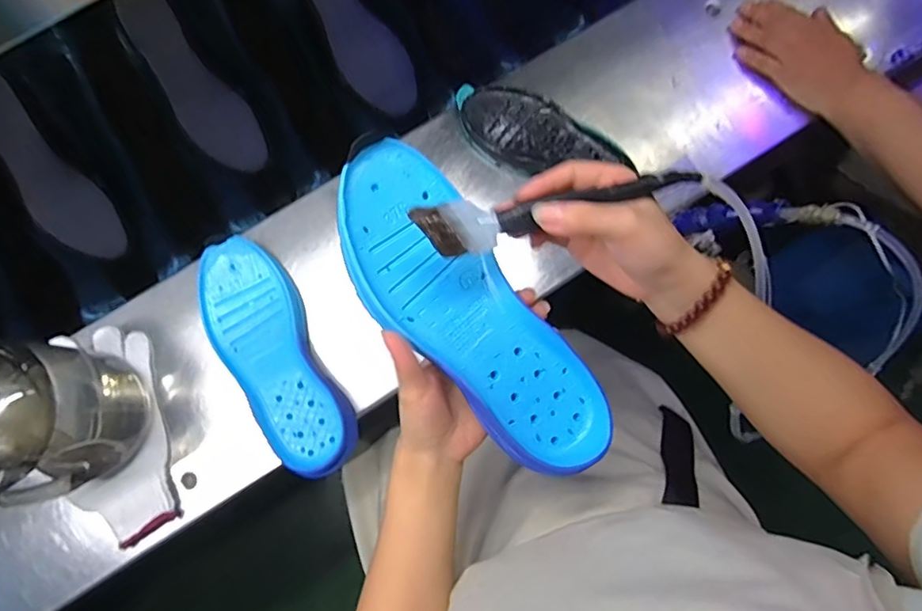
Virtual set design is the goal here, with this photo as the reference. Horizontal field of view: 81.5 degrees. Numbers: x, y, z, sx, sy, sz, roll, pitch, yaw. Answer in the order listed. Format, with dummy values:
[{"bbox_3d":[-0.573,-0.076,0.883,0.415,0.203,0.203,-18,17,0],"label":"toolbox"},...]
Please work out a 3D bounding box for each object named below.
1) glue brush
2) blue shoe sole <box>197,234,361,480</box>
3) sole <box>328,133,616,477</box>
[{"bbox_3d":[0.058,-0.062,0.326,0.172,0.017,0.030,-14,79,0],"label":"glue brush"},{"bbox_3d":[-0.188,0.049,0.530,0.090,0.027,0.248,-28,80,-5],"label":"blue shoe sole"},{"bbox_3d":[0.006,0.007,0.364,0.088,0.025,0.247,-40,95,-7],"label":"sole"}]

